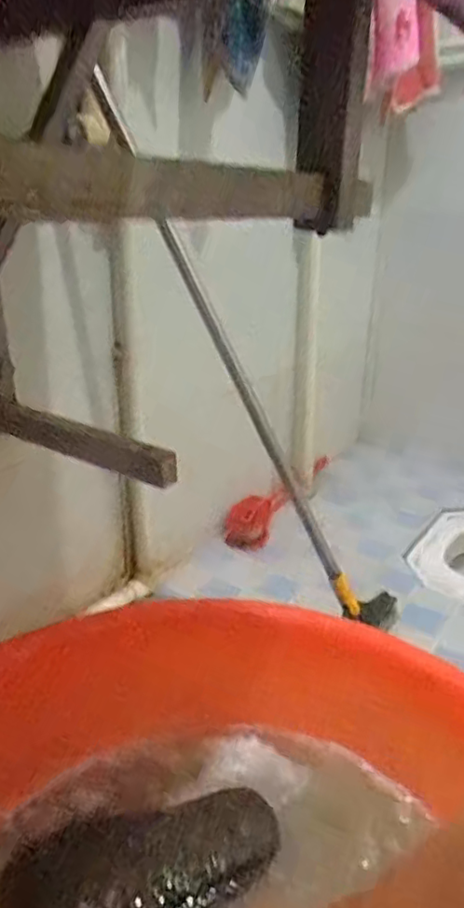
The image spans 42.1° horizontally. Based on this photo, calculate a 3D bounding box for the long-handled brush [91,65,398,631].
[{"bbox_3d":[0.046,-0.058,0.803,0.064,0.840,0.089,-26,21,8],"label":"long-handled brush"}]

